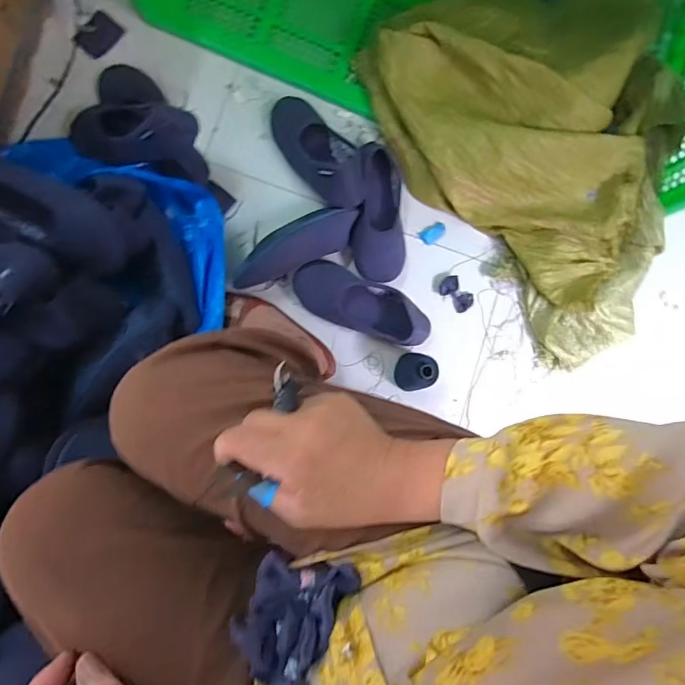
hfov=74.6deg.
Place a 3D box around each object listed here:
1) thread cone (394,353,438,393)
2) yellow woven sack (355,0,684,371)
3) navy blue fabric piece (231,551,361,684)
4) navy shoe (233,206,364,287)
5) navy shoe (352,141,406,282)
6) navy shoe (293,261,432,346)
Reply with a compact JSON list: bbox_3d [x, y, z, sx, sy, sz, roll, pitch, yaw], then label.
[{"bbox_3d":[0.121,0.049,0.780,0.057,0.114,0.063,-7,86,-7],"label":"thread cone"},{"bbox_3d":[0.398,-0.336,0.806,0.472,0.175,0.675,-32,90,-8],"label":"yellow woven sack"},{"bbox_3d":[-0.041,0.201,0.320,0.070,0.038,0.112,28,83,-4],"label":"navy blue fabric piece"},{"bbox_3d":[-0.085,-0.176,0.806,0.239,0.067,0.077,-26,89,-8],"label":"navy shoe"},{"bbox_3d":[0.062,-0.228,0.812,0.096,0.066,0.231,-6,86,-7],"label":"navy shoe"},{"bbox_3d":[0.035,-0.062,0.782,0.244,0.066,0.094,20,83,-5],"label":"navy shoe"}]

